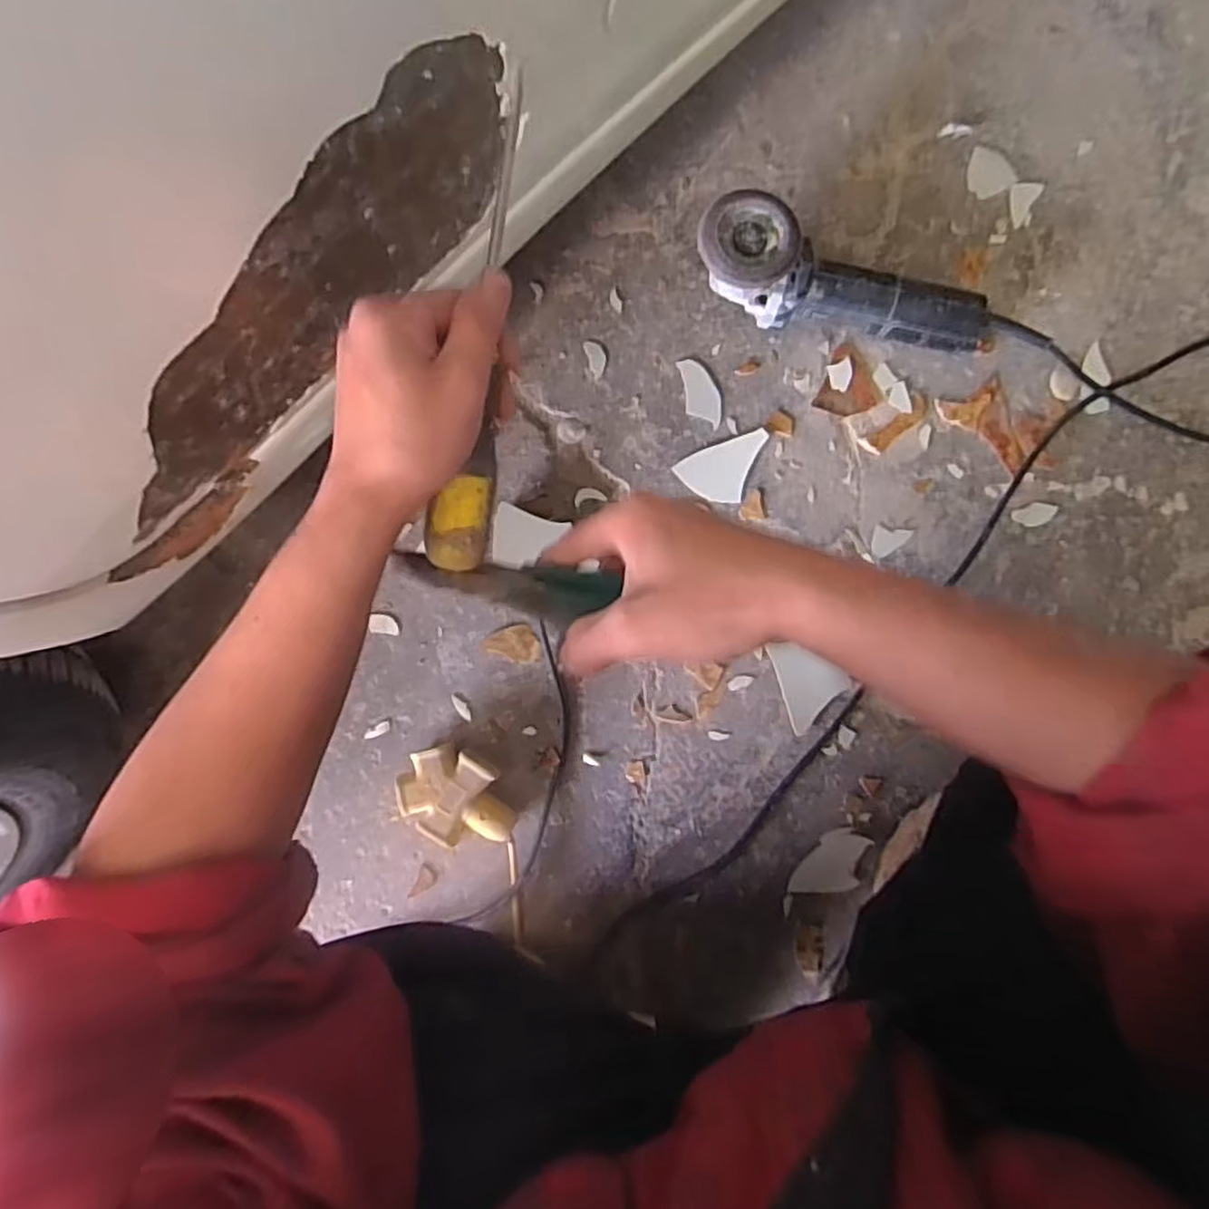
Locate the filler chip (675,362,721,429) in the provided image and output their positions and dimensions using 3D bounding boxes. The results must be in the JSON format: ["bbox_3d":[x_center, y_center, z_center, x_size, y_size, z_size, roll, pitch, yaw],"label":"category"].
[{"bbox_3d":[0.097,-0.213,0.726,0.033,0.004,0.074,-13,85,2],"label":"filler chip"}]

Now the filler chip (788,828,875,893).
[{"bbox_3d":[0.219,0.251,0.689,0.049,0.008,0.080,37,88,5],"label":"filler chip"}]

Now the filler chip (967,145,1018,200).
[{"bbox_3d":[0.388,-0.440,0.733,0.041,0.004,0.052,-35,84,0],"label":"filler chip"}]

